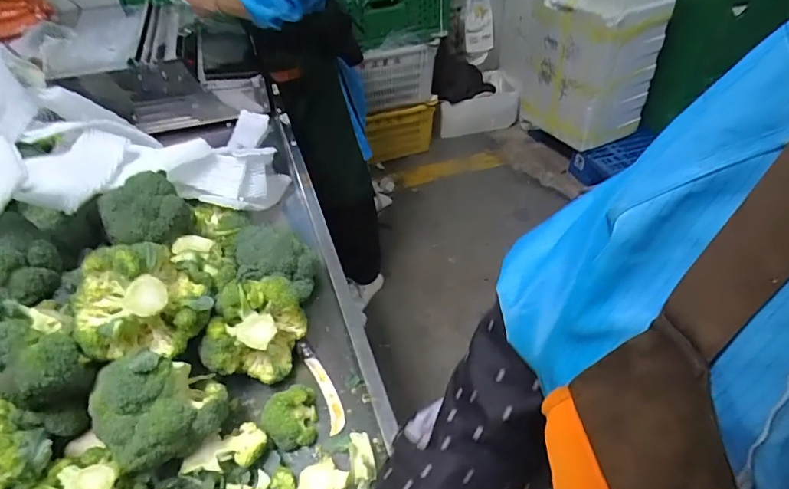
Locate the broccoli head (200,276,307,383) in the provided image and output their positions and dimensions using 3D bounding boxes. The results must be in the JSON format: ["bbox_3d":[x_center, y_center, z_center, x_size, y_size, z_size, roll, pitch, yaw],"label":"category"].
[{"bbox_3d":[-0.166,0.105,0.578,0.078,0.104,0.127,13,45,18],"label":"broccoli head"}]

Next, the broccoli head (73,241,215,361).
[{"bbox_3d":[-0.277,0.054,0.512,0.134,0.109,0.098,-33,50,-28],"label":"broccoli head"}]

